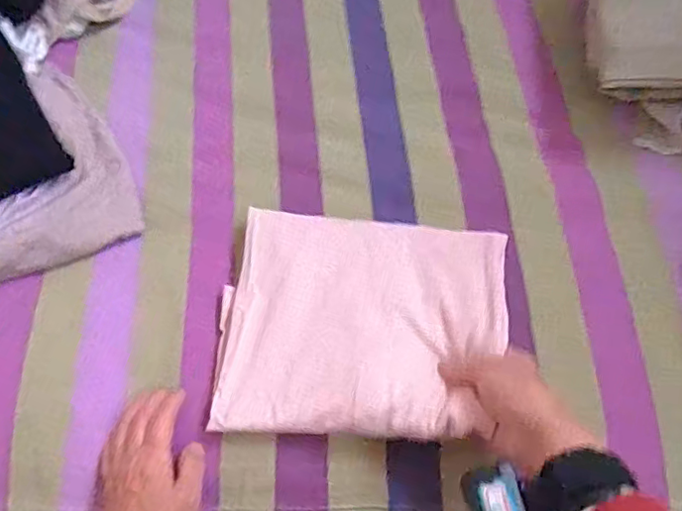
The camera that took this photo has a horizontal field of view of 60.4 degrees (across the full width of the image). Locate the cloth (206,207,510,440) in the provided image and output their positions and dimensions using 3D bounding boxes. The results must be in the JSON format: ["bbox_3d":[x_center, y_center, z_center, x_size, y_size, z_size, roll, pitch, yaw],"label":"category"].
[{"bbox_3d":[0.016,0.051,0.492,0.236,0.049,0.192,3,65,1],"label":"cloth"}]

